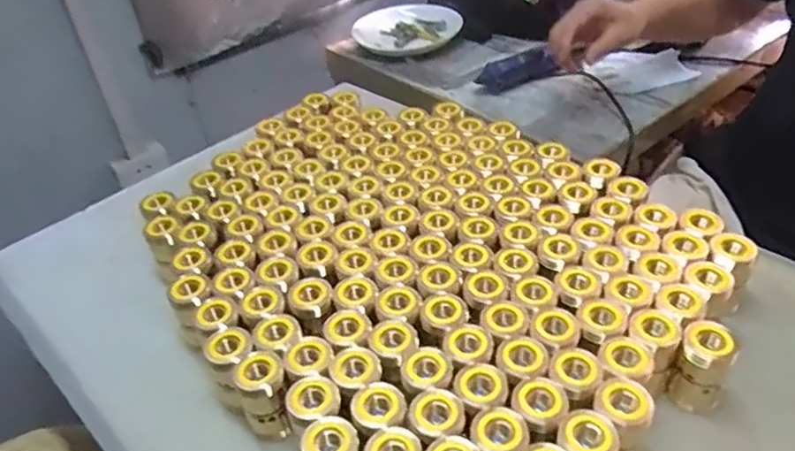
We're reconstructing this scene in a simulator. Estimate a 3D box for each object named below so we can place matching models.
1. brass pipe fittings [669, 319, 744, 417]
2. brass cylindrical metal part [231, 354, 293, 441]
[{"bbox_3d":[0.254,0.116,0.506,0.042,0.073,0.049,21,48,30],"label":"brass pipe fittings"},{"bbox_3d":[-0.109,0.140,0.506,0.039,0.063,0.041,-5,40,4],"label":"brass cylindrical metal part"}]

